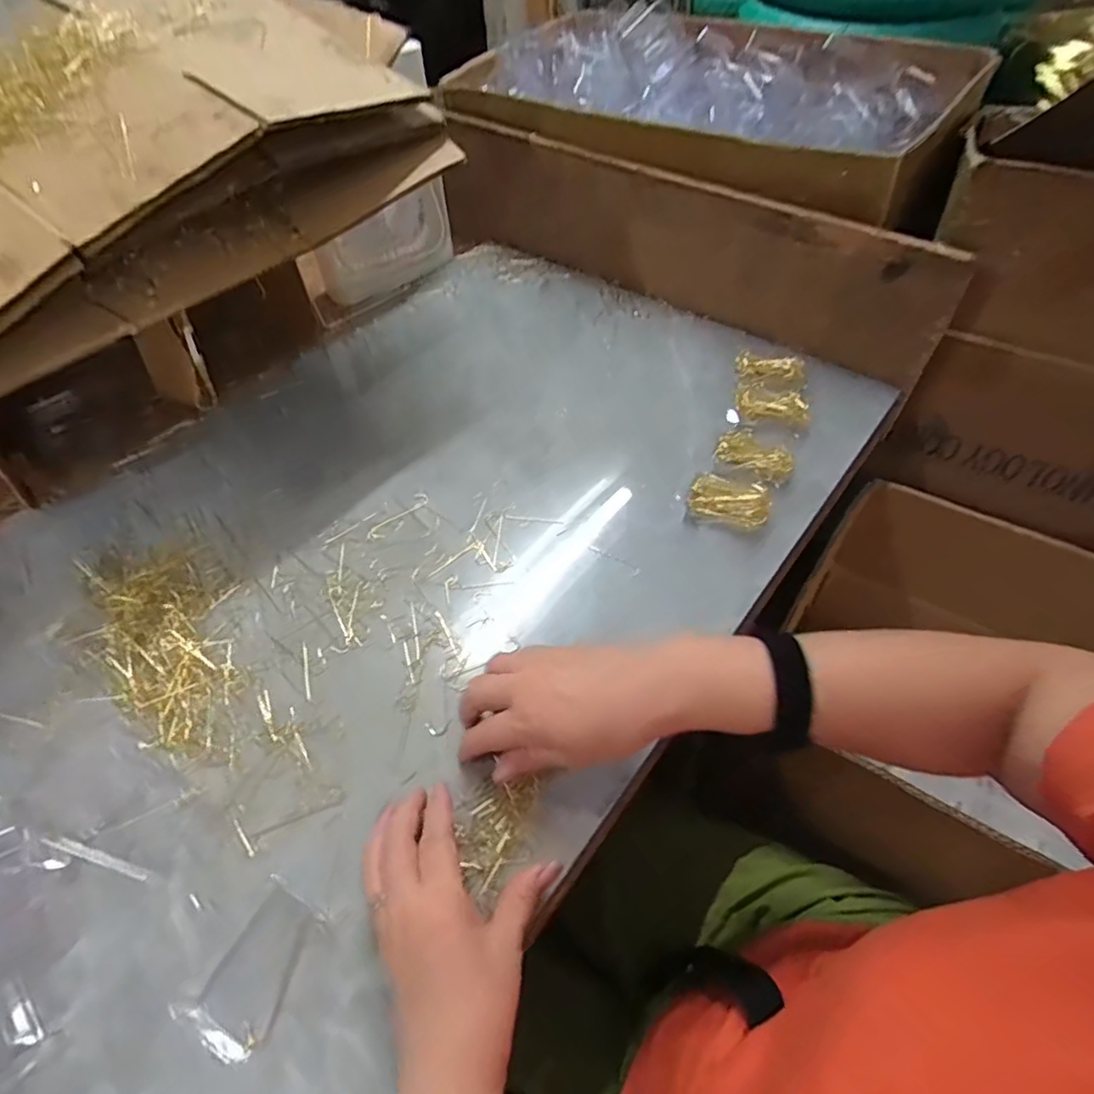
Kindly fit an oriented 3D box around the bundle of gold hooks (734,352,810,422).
[{"bbox_3d":[0.234,-0.168,0.642,0.067,0.023,0.097,7,52,9],"label":"bundle of gold hooks"}]

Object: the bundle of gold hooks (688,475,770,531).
[{"bbox_3d":[0.163,-0.041,0.548,0.069,0.017,0.048,20,55,18],"label":"bundle of gold hooks"}]

